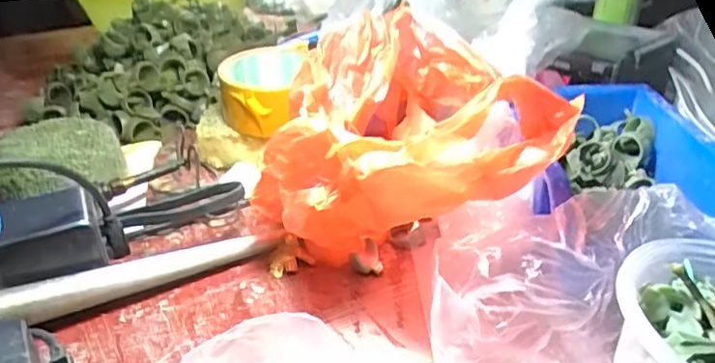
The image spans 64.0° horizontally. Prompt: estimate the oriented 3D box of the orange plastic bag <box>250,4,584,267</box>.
[{"bbox_3d":[0.017,-0.010,0.373,0.152,0.139,0.184,-13,33,-19],"label":"orange plastic bag"}]

